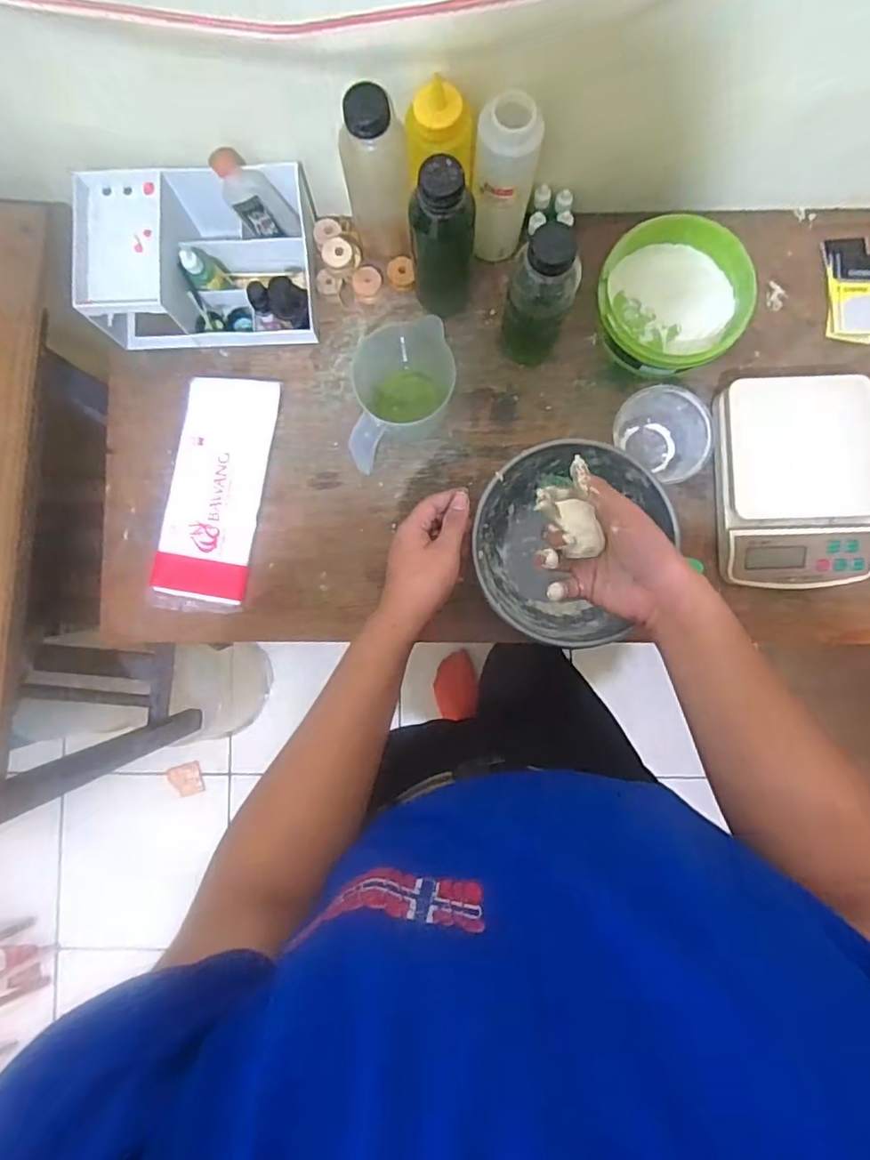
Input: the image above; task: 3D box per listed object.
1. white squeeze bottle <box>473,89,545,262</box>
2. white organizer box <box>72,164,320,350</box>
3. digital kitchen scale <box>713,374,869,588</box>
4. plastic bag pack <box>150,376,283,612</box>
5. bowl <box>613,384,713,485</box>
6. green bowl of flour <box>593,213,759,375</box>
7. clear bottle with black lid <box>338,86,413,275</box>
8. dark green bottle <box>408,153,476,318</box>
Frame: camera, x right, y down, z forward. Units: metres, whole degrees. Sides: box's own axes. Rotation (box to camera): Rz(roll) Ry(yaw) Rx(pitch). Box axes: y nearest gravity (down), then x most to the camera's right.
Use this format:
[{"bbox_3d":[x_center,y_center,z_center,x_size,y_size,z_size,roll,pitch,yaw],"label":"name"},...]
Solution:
[{"bbox_3d":[0.070,-0.395,0.606,0.058,0.166,0.054,9,87,2],"label":"white squeeze bottle"},{"bbox_3d":[-0.253,-0.350,0.662,0.233,0.097,0.157,-2,87,1],"label":"white organizer box"},{"bbox_3d":[0.390,-0.103,0.650,0.158,0.048,0.219,-2,87,1],"label":"digital kitchen scale"},{"bbox_3d":[-0.252,-0.099,0.693,0.106,0.021,0.267,9,87,2],"label":"plastic bag pack"},{"bbox_3d":[0.246,-0.157,0.666,0.104,0.058,0.088,41,88,3],"label":"bowl"},{"bbox_3d":[0.258,-0.307,0.669,0.155,0.087,0.147,0,87,1],"label":"green bowl of flour"},{"bbox_3d":[-0.057,-0.401,0.606,0.062,0.168,0.058,-8,87,1],"label":"clear bottle with black lid"},{"bbox_3d":[0.009,-0.330,0.607,0.061,0.187,0.050,4,87,2],"label":"dark green bottle"}]

